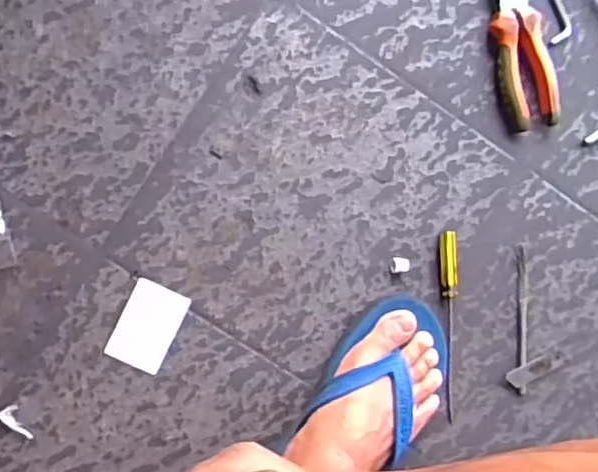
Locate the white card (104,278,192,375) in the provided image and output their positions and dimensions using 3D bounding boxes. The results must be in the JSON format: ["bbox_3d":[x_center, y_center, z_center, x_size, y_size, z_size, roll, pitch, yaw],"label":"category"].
[{"bbox_3d":[-0.140,0.084,0.613,0.053,0.005,0.077,25,86,-8],"label":"white card"}]

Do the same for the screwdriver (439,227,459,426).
[{"bbox_3d":[0.146,0.087,0.642,0.017,0.011,0.181,-1,90,-8],"label":"screwdriver"}]

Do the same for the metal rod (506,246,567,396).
[{"bbox_3d":[0.241,0.086,0.663,0.059,0.009,0.142,5,89,-8],"label":"metal rod"}]

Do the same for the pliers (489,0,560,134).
[{"bbox_3d":[0.217,-0.193,0.654,0.053,0.023,0.172,-11,92,-8],"label":"pliers"}]

